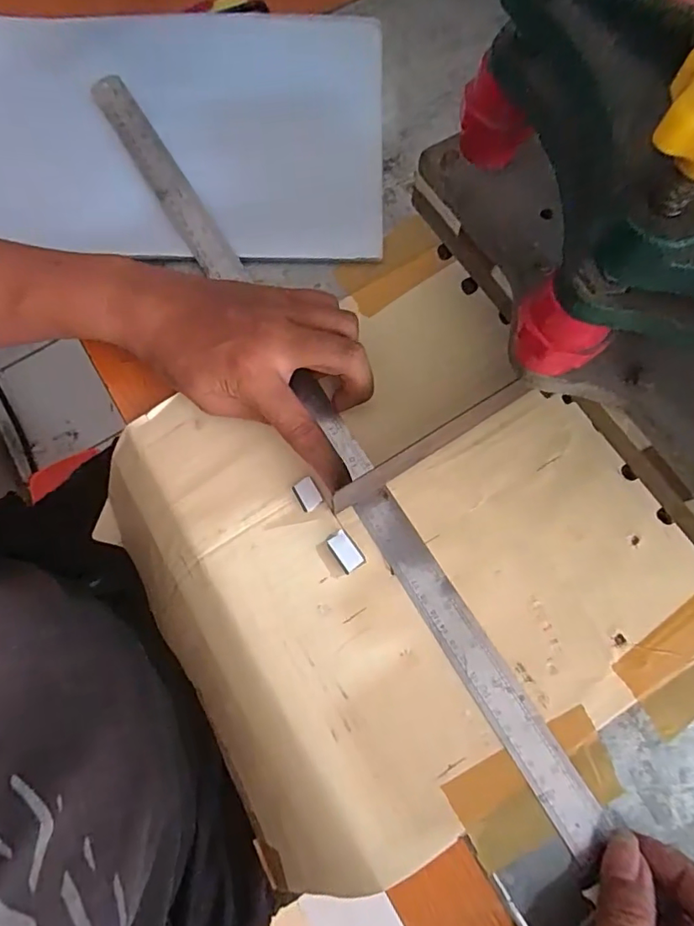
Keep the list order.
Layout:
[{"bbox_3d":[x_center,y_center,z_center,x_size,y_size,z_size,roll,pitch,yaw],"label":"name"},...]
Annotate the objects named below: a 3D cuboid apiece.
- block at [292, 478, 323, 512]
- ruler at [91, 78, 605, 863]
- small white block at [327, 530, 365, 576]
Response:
[{"bbox_3d":[-0.025,0.020,0.322,0.014,0.004,0.019,-28,75,-7],"label":"block"},{"bbox_3d":[-0.032,-0.049,0.343,0.027,0.006,0.598,-31,77,-8],"label":"ruler"},{"bbox_3d":[-0.001,0.053,0.311,0.014,0.007,0.024,-33,76,-8],"label":"small white block"}]

